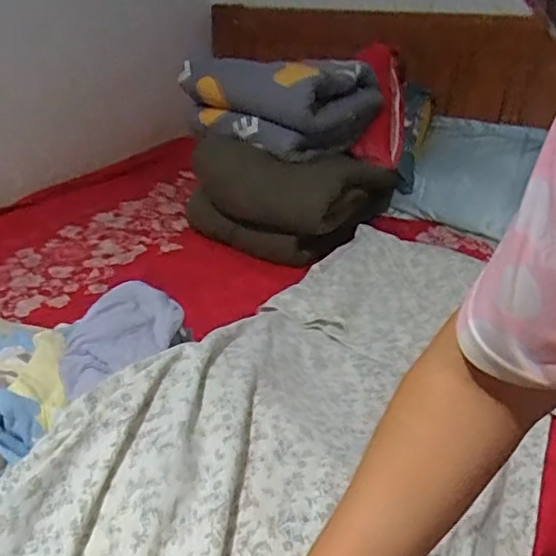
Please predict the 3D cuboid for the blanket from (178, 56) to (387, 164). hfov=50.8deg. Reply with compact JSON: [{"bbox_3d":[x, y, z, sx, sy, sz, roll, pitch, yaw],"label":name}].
[{"bbox_3d":[-0.003,-0.542,1.796,0.505,0.239,0.398,19,36,31],"label":"blanket"}]

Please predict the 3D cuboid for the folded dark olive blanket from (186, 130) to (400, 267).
[{"bbox_3d":[0.048,-0.279,1.762,0.453,0.229,0.484,23,38,35],"label":"folded dark olive blanket"}]

